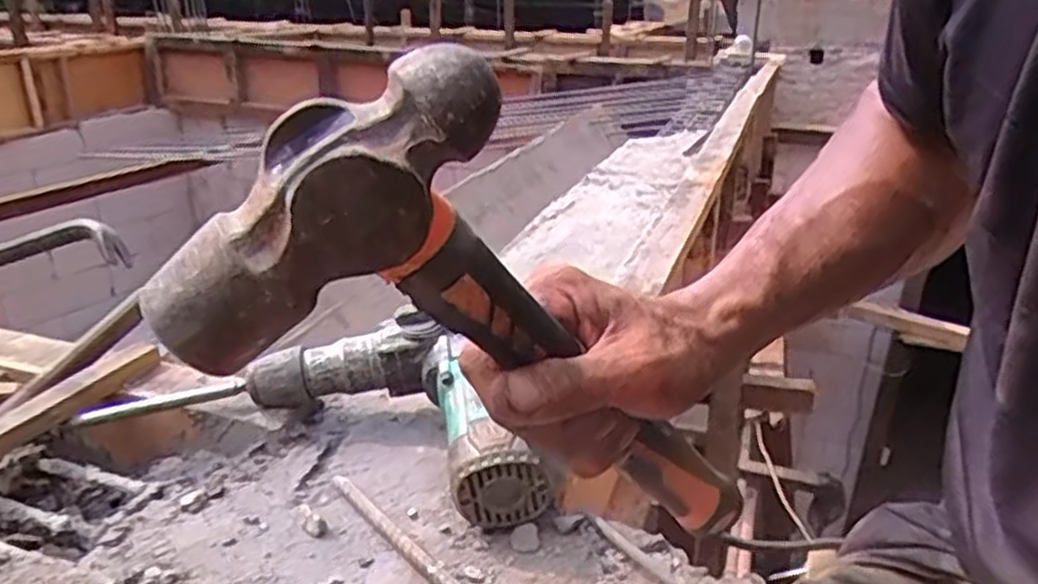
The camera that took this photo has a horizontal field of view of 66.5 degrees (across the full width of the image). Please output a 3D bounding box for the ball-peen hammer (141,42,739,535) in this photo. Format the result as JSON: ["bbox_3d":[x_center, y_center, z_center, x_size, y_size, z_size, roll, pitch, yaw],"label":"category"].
[{"bbox_3d":[0.018,0.046,0.335,0.051,0.106,0.336,20,-16,40],"label":"ball-peen hammer"}]

